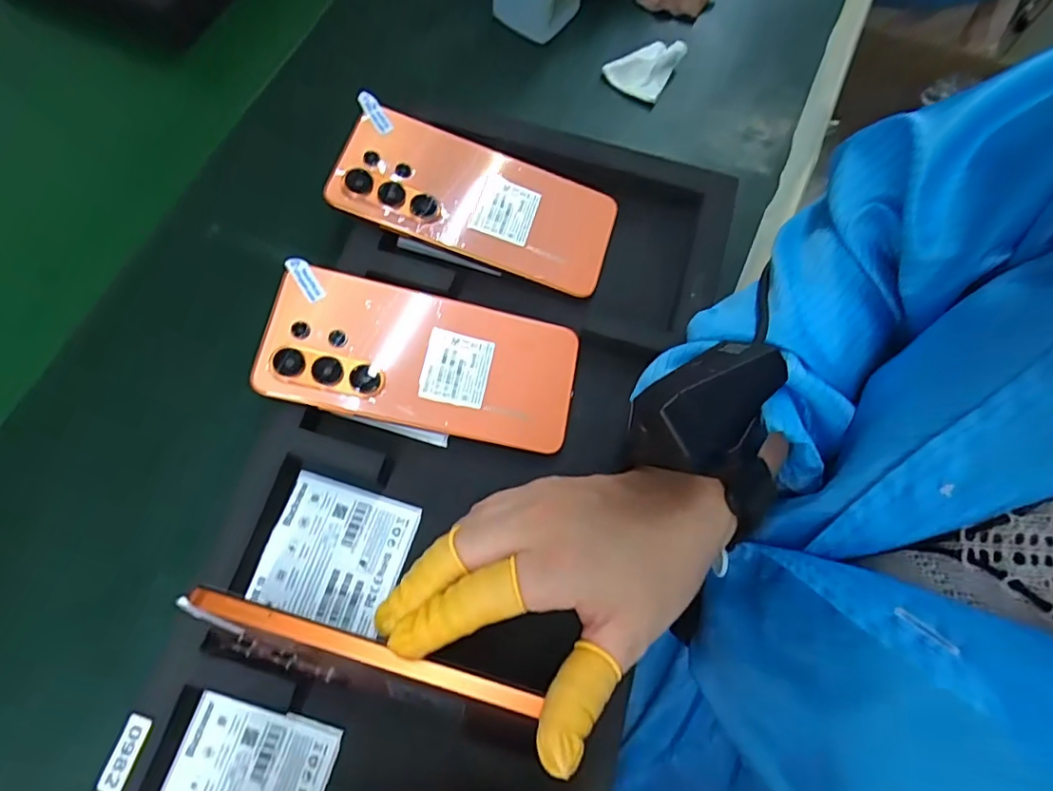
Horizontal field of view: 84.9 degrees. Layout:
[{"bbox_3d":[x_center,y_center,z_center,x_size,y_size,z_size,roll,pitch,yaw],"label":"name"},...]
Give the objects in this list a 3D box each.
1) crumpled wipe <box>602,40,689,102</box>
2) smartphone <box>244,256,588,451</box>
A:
[{"bbox_3d":[0.087,-0.245,0.426,0.044,0.022,0.047,30,73,11],"label":"crumpled wipe"},{"bbox_3d":[-0.057,-0.021,0.323,0.169,0.007,0.078,13,70,-8],"label":"smartphone"}]

